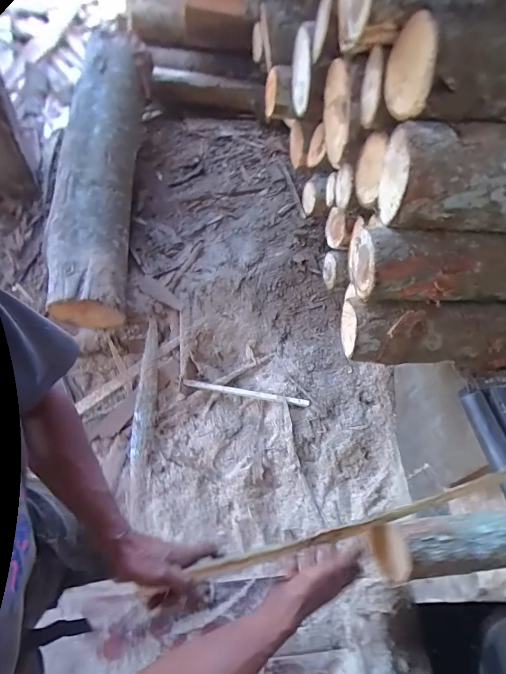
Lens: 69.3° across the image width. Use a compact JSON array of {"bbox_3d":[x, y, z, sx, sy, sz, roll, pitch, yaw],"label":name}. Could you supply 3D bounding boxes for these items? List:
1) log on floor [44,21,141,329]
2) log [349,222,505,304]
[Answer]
[{"bbox_3d":[-0.635,-0.665,1.477,0.321,0.272,1.278,-2,71,-4],"label":"log on floor"},{"bbox_3d":[0.774,-0.154,0.823,1.076,0.126,0.131,1,53,-2],"label":"log"}]

